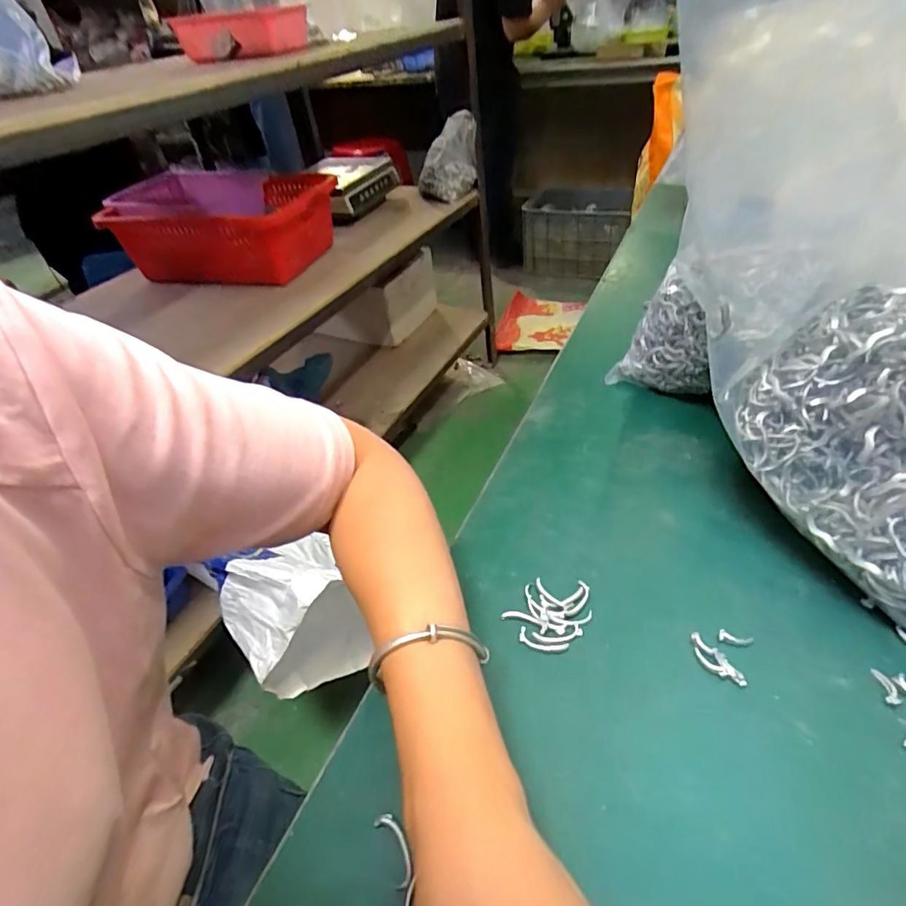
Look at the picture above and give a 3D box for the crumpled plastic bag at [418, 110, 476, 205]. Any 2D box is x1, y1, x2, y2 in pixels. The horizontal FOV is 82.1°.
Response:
[{"bbox_3d":[-0.012,-0.804,1.425,0.156,0.098,0.240,4,68,10],"label":"crumpled plastic bag"}]

